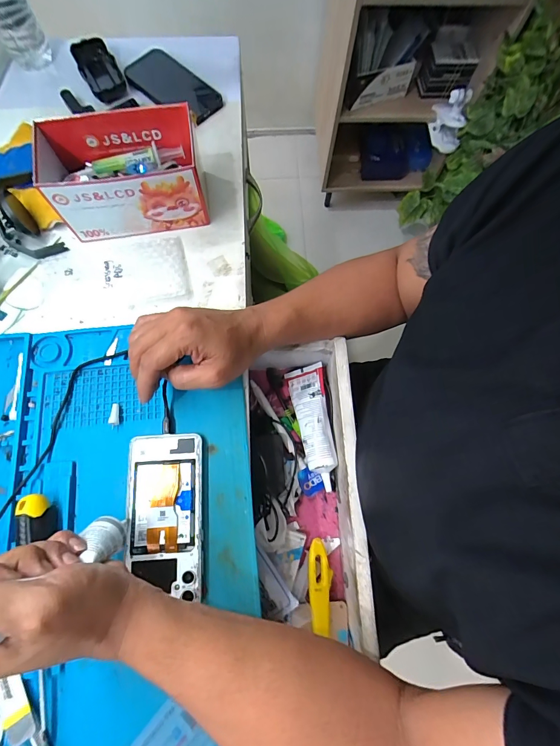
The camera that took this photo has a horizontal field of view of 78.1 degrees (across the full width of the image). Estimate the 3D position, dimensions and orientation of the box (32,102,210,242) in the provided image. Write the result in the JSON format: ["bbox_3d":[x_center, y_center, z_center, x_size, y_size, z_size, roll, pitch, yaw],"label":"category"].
[{"bbox_3d":[-0.187,-0.241,0.422,0.178,0.093,0.101,-6,74,-3],"label":"box"}]

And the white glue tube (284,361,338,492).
[{"bbox_3d":[0.049,0.066,0.460,0.049,0.032,0.162,-12,74,-5],"label":"white glue tube"}]

